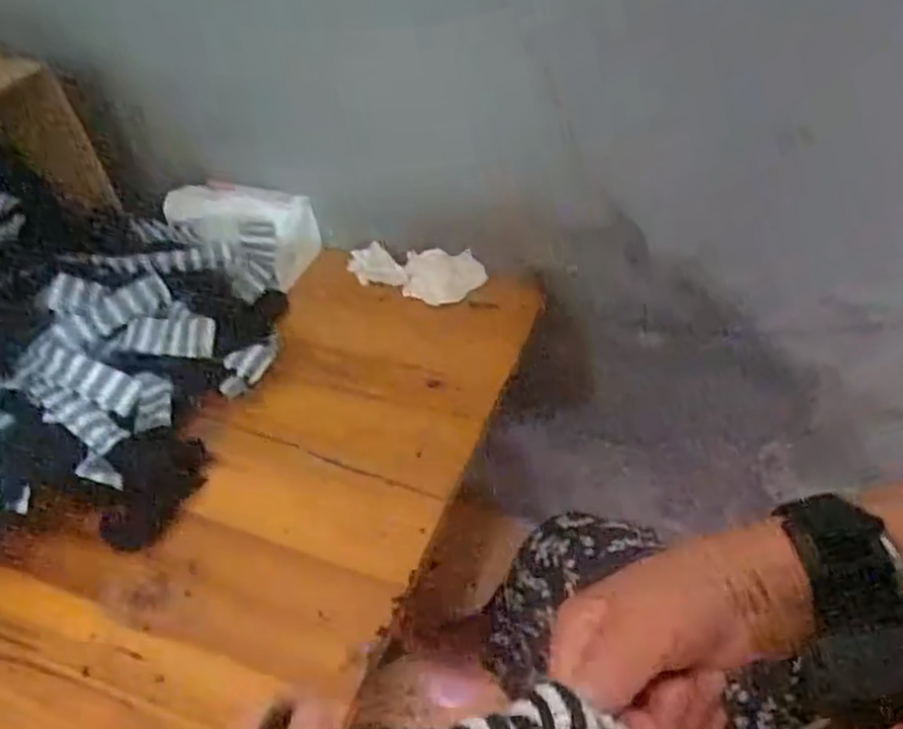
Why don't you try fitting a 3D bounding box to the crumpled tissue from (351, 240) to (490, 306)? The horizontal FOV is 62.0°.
[{"bbox_3d":[-0.038,-0.098,0.781,0.141,0.054,0.028,3,48,9],"label":"crumpled tissue"}]

